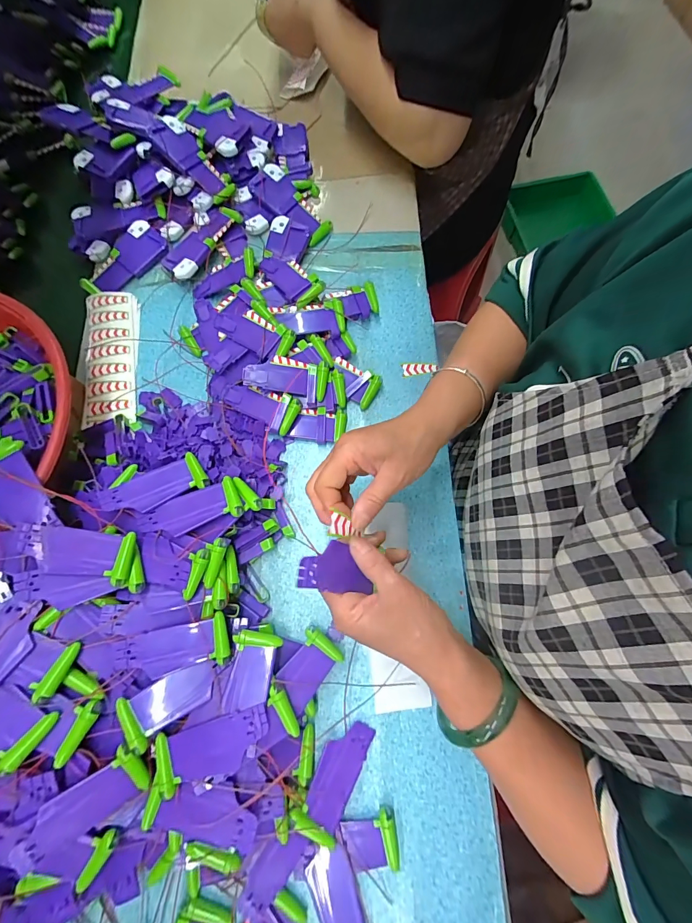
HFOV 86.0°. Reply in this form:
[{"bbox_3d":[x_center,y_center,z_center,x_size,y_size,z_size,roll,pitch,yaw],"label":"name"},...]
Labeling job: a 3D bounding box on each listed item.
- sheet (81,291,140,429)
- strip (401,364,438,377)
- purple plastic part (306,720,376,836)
[{"bbox_3d":[-0.285,-0.128,0.448,0.060,0.009,0.176,-9,74,-3],"label":"sheet"},{"bbox_3d":[0.090,-0.113,0.451,0.044,0.004,0.016,-8,74,-2],"label":"strip"},{"bbox_3d":[-0.005,0.271,0.327,0.036,0.005,0.078,31,63,9],"label":"purple plastic part"}]

